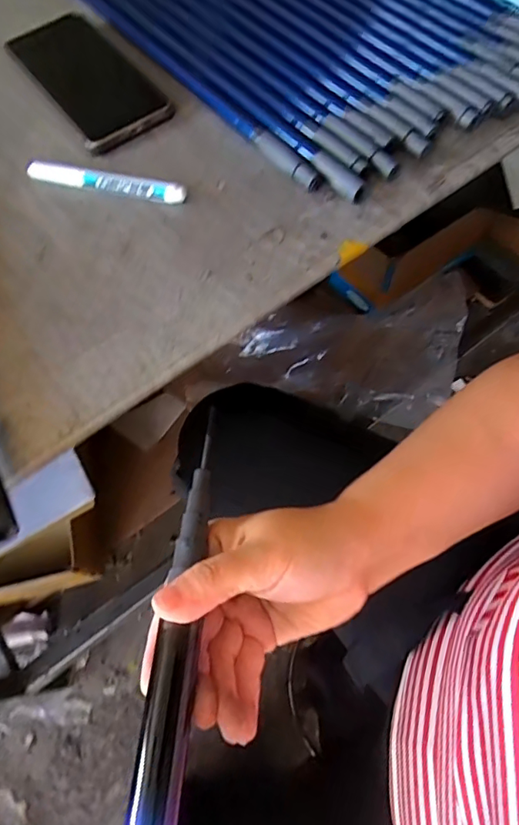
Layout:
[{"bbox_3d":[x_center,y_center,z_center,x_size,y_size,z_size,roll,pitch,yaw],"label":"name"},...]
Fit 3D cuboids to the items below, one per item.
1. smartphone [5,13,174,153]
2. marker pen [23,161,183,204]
[{"bbox_3d":[-0.139,-0.275,0.416,0.075,0.014,0.157,-34,68,-12],"label":"smartphone"},{"bbox_3d":[-0.113,-0.166,0.369,0.124,0.013,0.012,15,67,10],"label":"marker pen"}]

